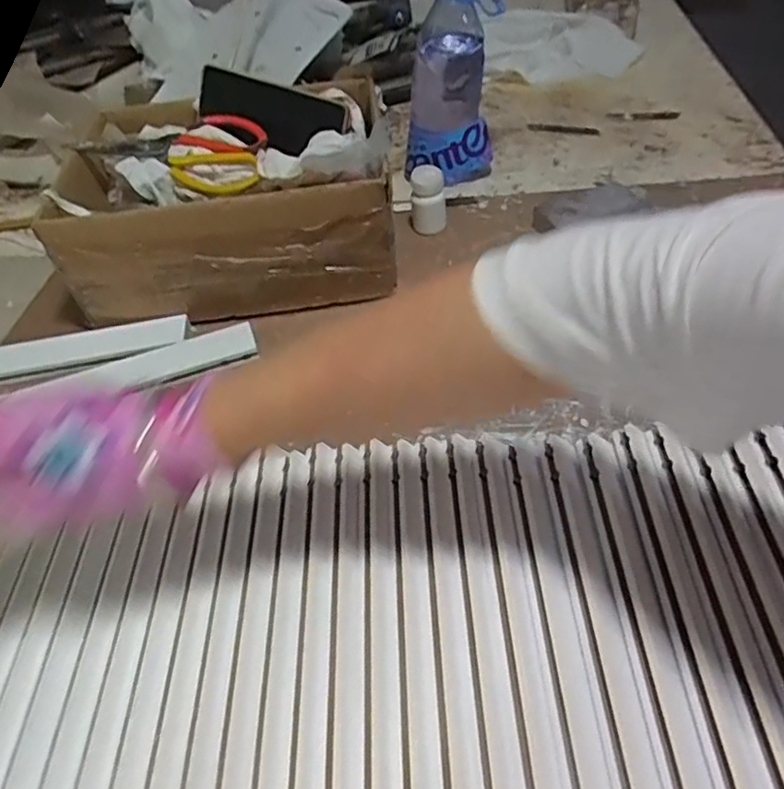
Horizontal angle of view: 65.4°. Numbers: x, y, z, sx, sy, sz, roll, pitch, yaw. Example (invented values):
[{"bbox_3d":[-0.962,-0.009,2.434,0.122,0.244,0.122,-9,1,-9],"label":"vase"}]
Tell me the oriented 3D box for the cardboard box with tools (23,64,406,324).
[{"bbox_3d":[-0.170,-0.217,0.644,0.313,0.141,0.269,-6,48,2],"label":"cardboard box with tools"}]

